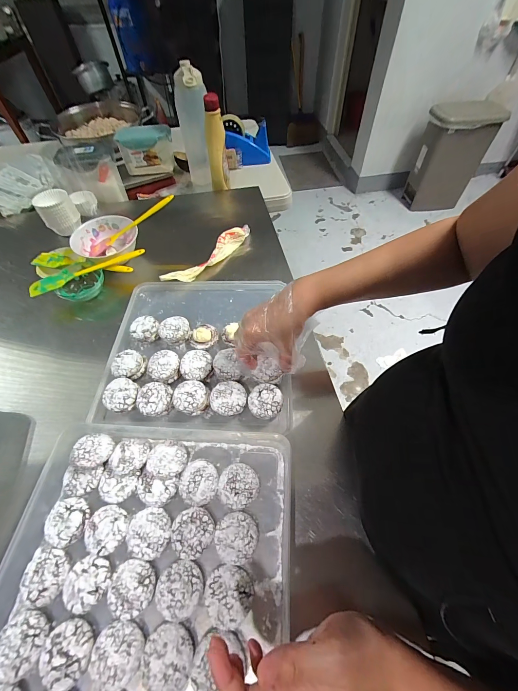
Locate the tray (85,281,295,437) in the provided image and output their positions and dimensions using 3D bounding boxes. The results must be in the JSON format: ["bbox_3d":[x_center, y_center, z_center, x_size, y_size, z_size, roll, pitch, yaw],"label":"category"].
[{"bbox_3d":[-0.097,-0.004,0.475,0.302,0.032,0.297,2,56,2],"label":"tray"}]

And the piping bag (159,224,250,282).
[{"bbox_3d":[-0.097,-0.183,0.590,0.030,0.034,0.222,36,63,22],"label":"piping bag"}]

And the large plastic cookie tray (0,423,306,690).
[{"bbox_3d":[-0.122,0.245,0.310,0.316,0.041,0.312,2,56,2],"label":"large plastic cookie tray"}]

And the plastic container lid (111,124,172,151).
[{"bbox_3d":[-0.312,-0.574,0.790,0.130,0.035,0.099,12,57,8],"label":"plastic container lid"}]

